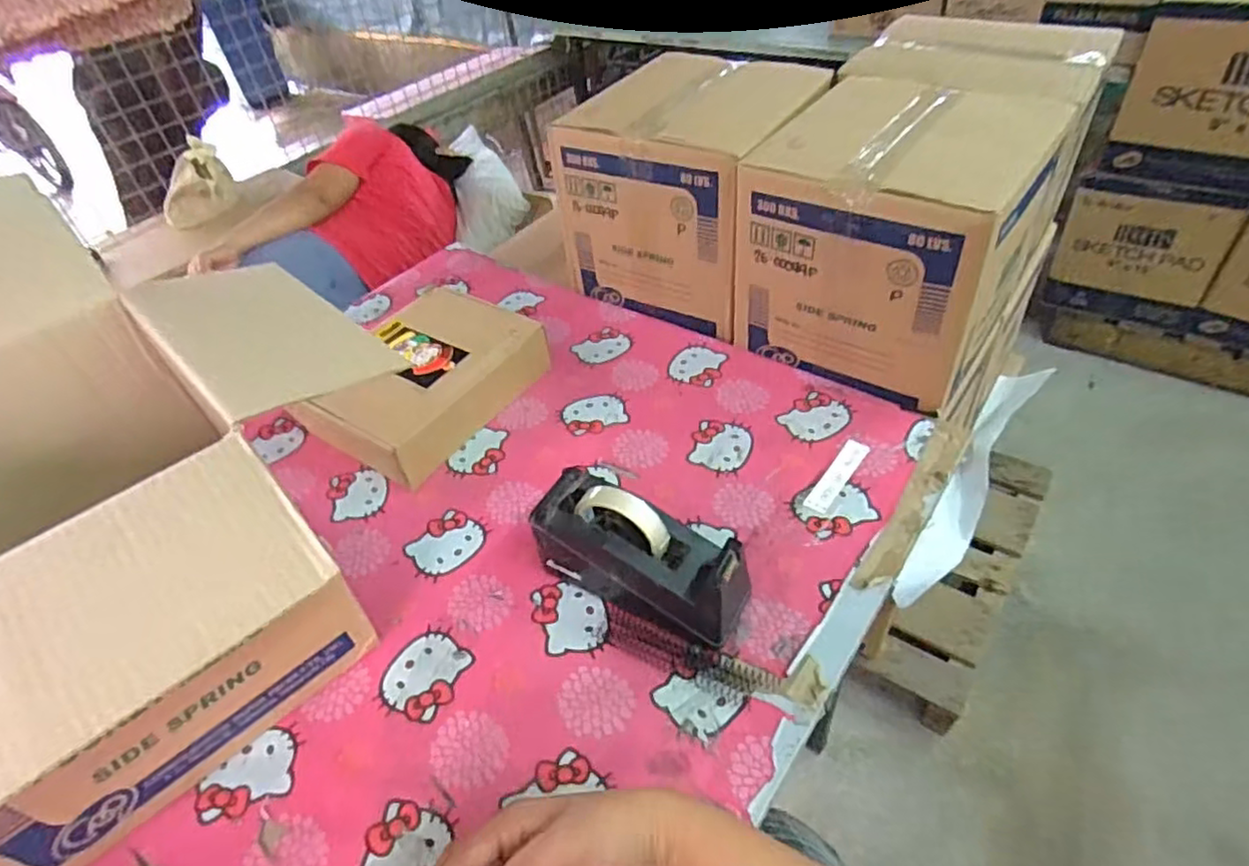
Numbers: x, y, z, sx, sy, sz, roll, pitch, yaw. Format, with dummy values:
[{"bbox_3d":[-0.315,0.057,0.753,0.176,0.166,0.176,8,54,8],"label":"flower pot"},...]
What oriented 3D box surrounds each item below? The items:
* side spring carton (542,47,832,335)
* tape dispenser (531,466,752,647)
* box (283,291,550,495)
[{"bbox_3d":[0.098,-0.350,0.975,0.282,0.274,0.268,22,51,27],"label":"side spring carton"},{"bbox_3d":[0.014,0.117,0.643,0.203,0.108,0.080,19,50,24],"label":"tape dispenser"},{"bbox_3d":[-0.271,-0.076,0.891,0.230,0.084,0.271,26,53,29],"label":"box"}]

